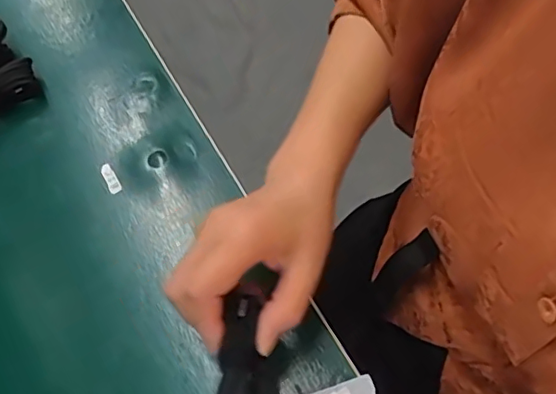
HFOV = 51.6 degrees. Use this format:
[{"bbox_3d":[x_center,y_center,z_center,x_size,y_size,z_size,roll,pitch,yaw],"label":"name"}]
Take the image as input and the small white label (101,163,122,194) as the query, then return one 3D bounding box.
[{"bbox_3d":[-0.133,-0.016,0.457,0.010,0.004,0.027,-30,65,-12],"label":"small white label"}]

